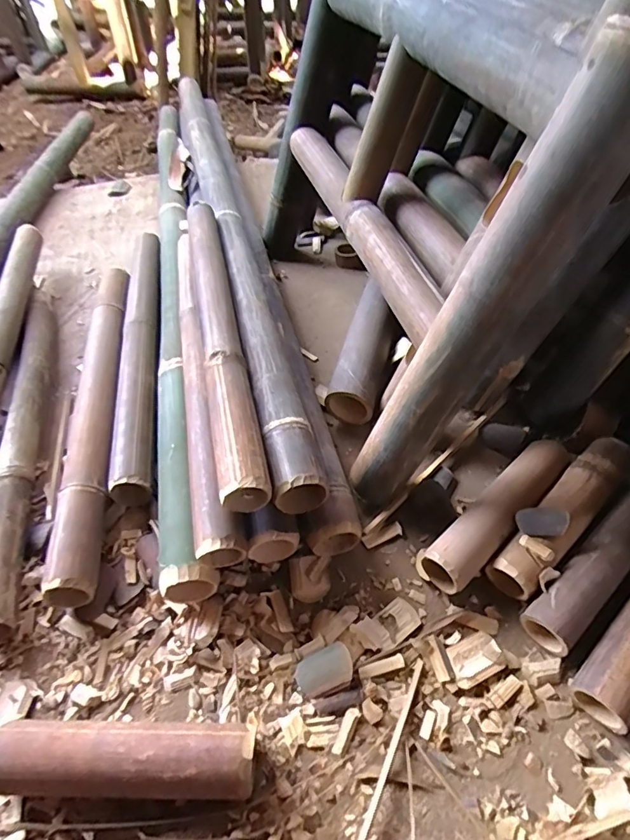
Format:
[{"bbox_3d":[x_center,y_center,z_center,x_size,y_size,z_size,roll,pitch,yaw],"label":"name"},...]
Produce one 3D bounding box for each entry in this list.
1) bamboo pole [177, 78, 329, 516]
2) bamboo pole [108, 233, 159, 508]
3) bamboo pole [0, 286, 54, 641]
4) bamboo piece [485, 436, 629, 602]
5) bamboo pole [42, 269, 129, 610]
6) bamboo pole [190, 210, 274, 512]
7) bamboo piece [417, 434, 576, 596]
[{"bbox_3d":[-0.177,-0.394,0.937,0.065,0.064,1.312,-14,51,-6],"label":"bamboo pole"},{"bbox_3d":[-0.295,-0.138,0.807,0.065,0.047,0.624,-10,51,-3],"label":"bamboo pole"},{"bbox_3d":[-0.451,-0.016,0.733,0.059,0.058,0.618,-13,51,-6],"label":"bamboo pole"},{"bbox_3d":[0.313,0.107,0.584,0.265,0.057,0.055,-37,57,-23],"label":"bamboo piece"},{"bbox_3d":[-0.334,-0.028,0.731,0.063,0.059,0.626,-11,51,-4],"label":"bamboo pole"},{"bbox_3d":[-0.142,-0.146,0.693,0.066,0.057,0.617,-12,51,-5],"label":"bamboo pole"},{"bbox_3d":[0.230,0.111,0.590,0.248,0.050,0.056,-37,57,-23],"label":"bamboo piece"}]

